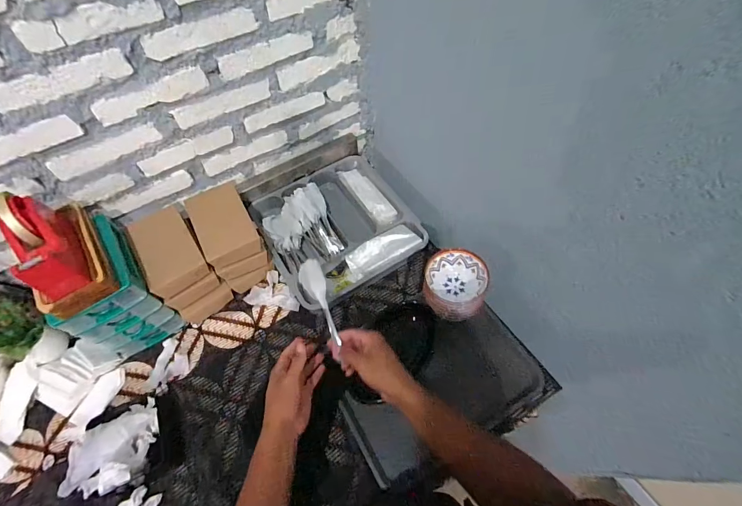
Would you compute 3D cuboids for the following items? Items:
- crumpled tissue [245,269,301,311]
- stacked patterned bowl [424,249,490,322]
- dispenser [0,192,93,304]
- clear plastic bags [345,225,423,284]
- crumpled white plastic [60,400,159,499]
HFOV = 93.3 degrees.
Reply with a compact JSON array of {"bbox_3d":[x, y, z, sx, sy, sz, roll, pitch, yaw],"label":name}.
[{"bbox_3d":[-0.215,0.086,0.797,0.125,0.023,0.080,8,60,7],"label":"crumpled tissue"},{"bbox_3d":[0.167,0.059,0.700,0.114,0.067,0.131,-4,59,0],"label":"stacked patterned bowl"},{"bbox_3d":[-0.512,-0.015,0.541,0.059,0.104,0.161,-31,63,-16],"label":"dispenser"},{"bbox_3d":[0.023,-0.005,0.797,0.172,0.025,0.080,-30,61,1],"label":"clear plastic bags"},{"bbox_3d":[-0.439,0.344,0.612,0.135,0.091,0.122,-20,60,-10],"label":"crumpled white plastic"}]

